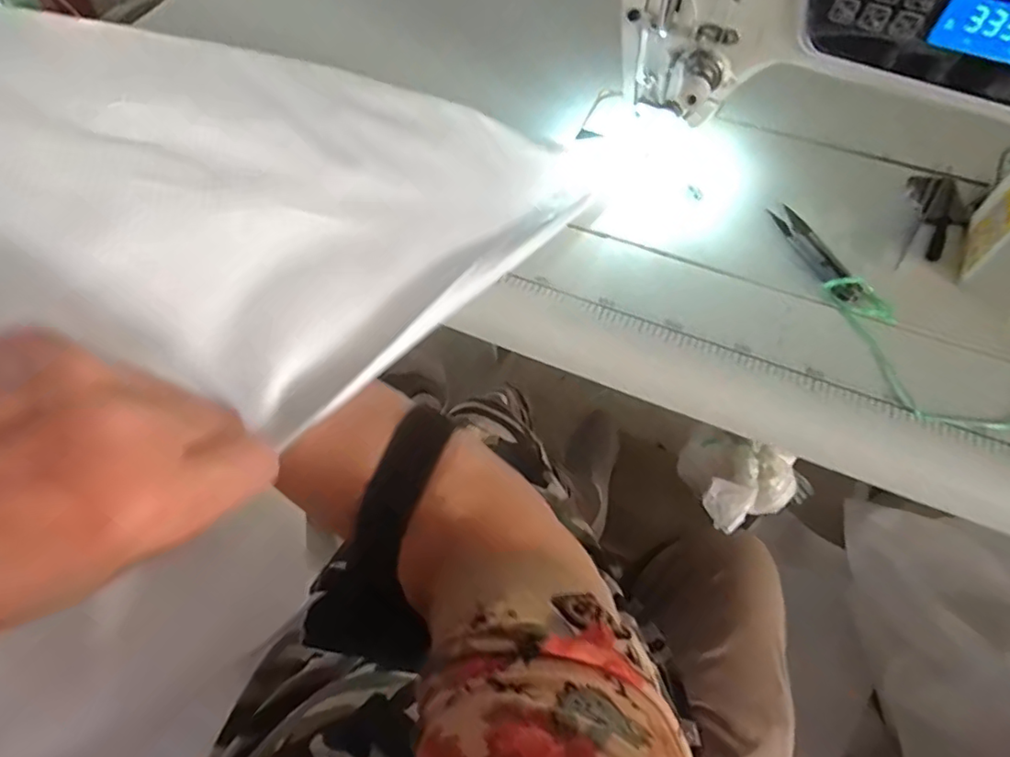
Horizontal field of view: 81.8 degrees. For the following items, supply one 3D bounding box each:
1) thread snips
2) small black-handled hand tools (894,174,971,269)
[{"bbox_3d":[0.239,-0.098,0.449,0.026,0.010,0.100,-16,60,-10],"label":"thread snips"},{"bbox_3d":[0.334,-0.123,0.451,0.044,0.013,0.106,19,61,12],"label":"small black-handled hand tools"}]

